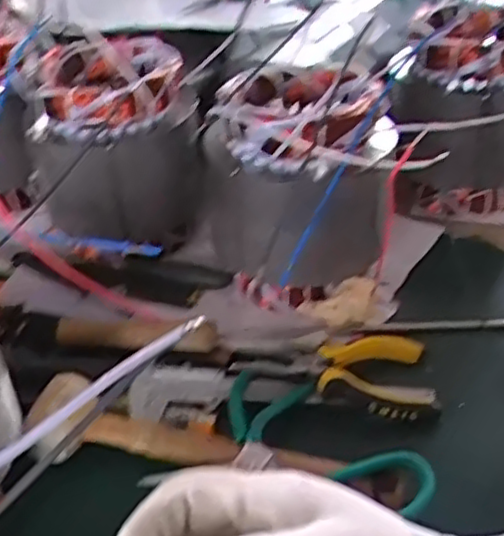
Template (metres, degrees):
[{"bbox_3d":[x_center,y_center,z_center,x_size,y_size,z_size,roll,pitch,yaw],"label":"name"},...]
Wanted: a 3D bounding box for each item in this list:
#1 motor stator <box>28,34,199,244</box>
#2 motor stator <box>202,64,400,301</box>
[{"bbox_3d":[-0.127,-0.115,0.672,0.144,0.158,0.145,-5,39,-5],"label":"motor stator"},{"bbox_3d":[0.041,-0.076,0.594,0.143,0.157,0.151,-1,39,1],"label":"motor stator"}]

